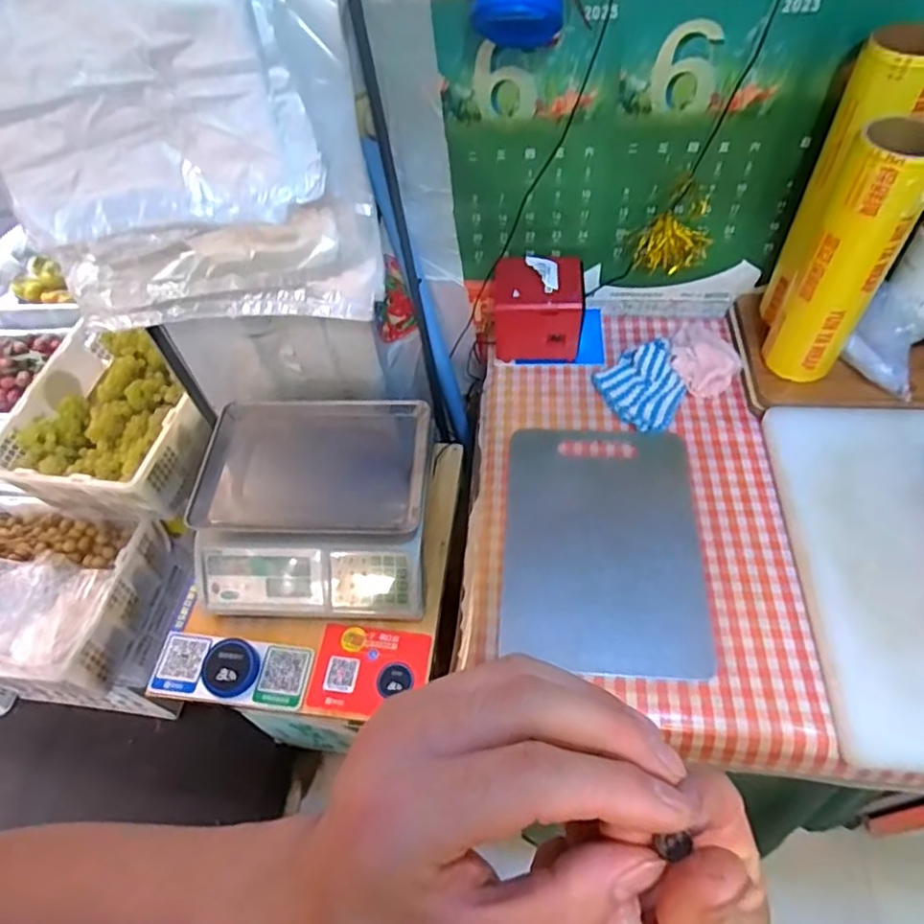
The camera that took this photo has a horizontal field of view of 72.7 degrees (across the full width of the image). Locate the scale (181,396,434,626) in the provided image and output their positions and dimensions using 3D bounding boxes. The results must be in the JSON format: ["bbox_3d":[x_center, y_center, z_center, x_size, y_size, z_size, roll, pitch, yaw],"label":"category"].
[{"bbox_3d":[-0.225,0.047,0.984,0.352,0.110,0.358,1,55,6],"label":"scale"}]

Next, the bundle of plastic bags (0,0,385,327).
[{"bbox_3d":[-0.289,-0.315,0.633,0.351,0.422,0.144,1,55,6],"label":"bundle of plastic bags"}]

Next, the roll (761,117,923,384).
[{"bbox_3d":[0.460,-0.232,0.759,0.096,0.310,0.076,11,57,13],"label":"roll"}]

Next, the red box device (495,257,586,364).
[{"bbox_3d":[0.115,-0.236,0.950,0.129,0.116,0.113,1,55,6],"label":"red box device"}]

